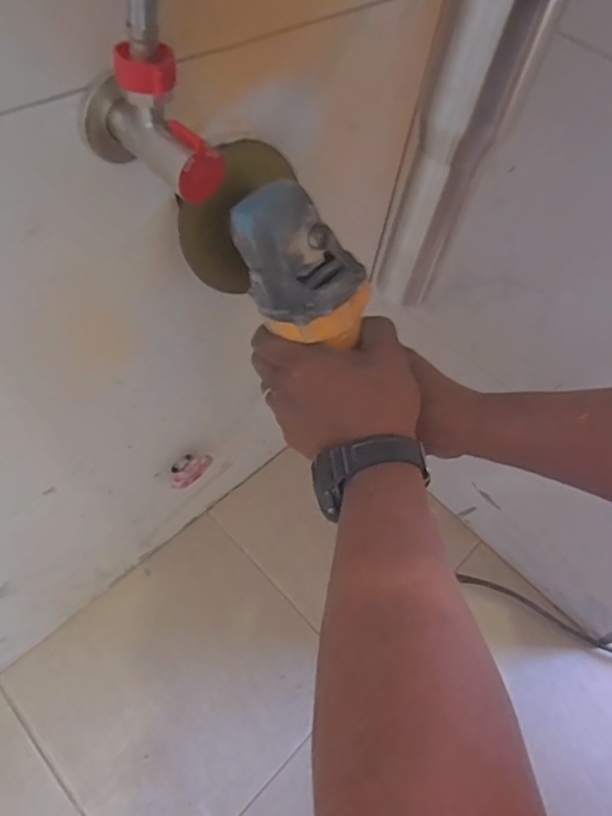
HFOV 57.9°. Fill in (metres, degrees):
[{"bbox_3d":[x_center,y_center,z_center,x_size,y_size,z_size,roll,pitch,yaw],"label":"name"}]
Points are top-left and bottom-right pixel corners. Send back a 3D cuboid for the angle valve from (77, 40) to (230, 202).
[{"bbox_3d":[-0.075,-0.142,0.270,0.083,0.058,0.031,32,62,16],"label":"angle valve"}]

